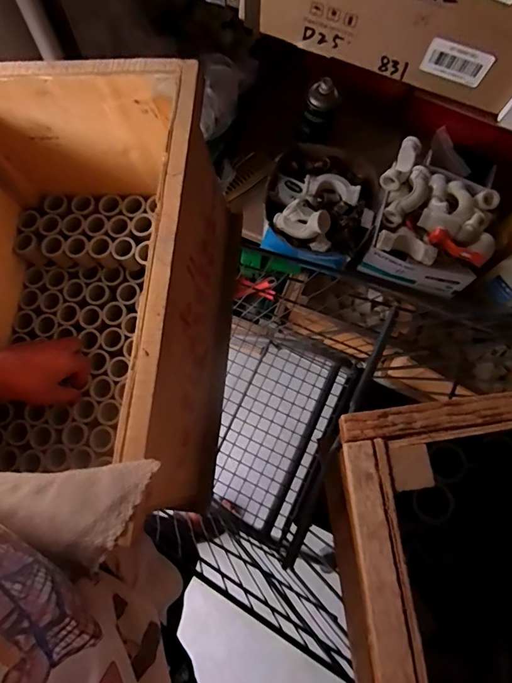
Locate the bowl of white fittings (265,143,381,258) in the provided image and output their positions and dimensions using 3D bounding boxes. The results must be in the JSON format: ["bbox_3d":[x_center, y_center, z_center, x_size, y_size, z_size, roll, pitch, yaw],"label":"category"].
[{"bbox_3d":[0.125,-0.264,0.780,0.200,0.110,0.215,0,78,-1],"label":"bowl of white fittings"}]

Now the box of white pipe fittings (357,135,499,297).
[{"bbox_3d":[0.319,-0.221,0.799,0.197,0.098,0.220,17,78,2],"label":"box of white pipe fittings"}]

